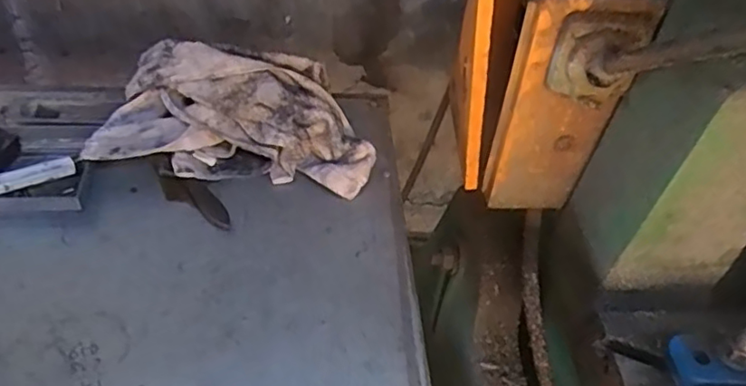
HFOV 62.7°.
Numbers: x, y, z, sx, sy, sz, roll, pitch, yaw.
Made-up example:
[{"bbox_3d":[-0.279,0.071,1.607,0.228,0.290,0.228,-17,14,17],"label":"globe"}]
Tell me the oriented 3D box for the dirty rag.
[{"bbox_3d":[-0.144,-0.079,0.658,0.290,0.103,0.109,4,47,-2],"label":"dirty rag"}]

